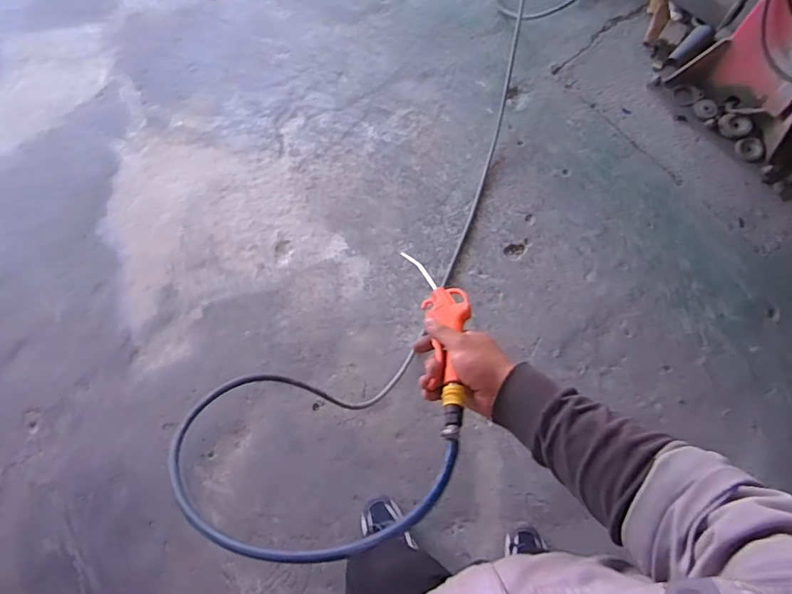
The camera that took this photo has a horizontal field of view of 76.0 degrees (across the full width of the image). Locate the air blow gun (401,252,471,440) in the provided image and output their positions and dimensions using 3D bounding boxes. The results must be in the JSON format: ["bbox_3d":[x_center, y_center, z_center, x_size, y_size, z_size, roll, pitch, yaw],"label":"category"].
[{"bbox_3d":[0.062,0.040,0.632,0.069,0.031,0.280,-4,53,1],"label":"air blow gun"}]

